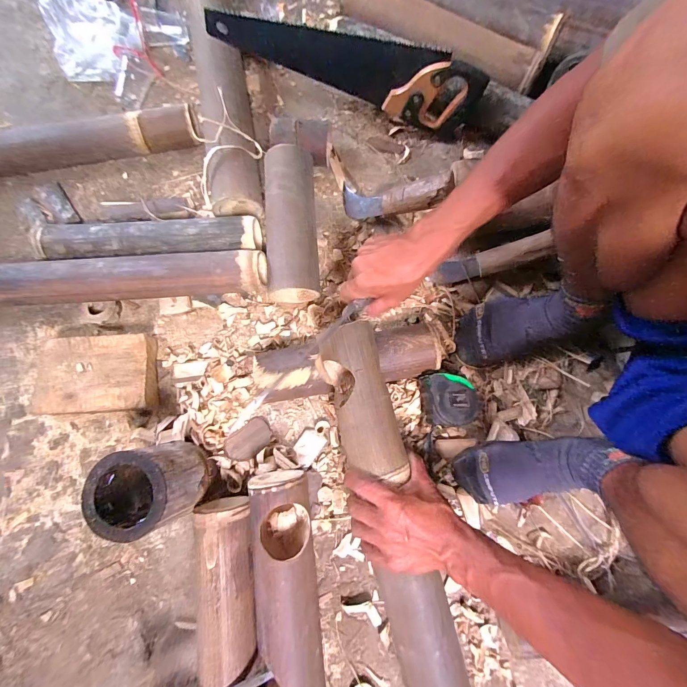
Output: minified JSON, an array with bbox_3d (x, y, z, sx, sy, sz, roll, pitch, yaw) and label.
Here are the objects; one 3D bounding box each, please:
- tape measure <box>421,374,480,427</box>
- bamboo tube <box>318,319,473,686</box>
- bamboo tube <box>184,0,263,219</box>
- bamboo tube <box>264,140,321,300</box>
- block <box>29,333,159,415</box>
[{"bbox_3d":[0.158,0.083,0.512,0.078,0.049,0.075,-5,79,-2],"label":"tape measure"},{"bbox_3d":[0.076,0.272,0.420,0.083,0.084,0.616,-13,81,-4],"label":"bamboo tube"},{"bbox_3d":[-0.249,-0.610,0.628,0.107,0.096,0.805,-9,80,-3],"label":"bamboo tube"},{"bbox_3d":[-0.083,-0.191,0.549,0.083,0.080,0.241,-3,79,-1],"label":"bamboo tube"},{"bbox_3d":[-0.367,0.046,0.515,0.163,0.048,0.112,-6,79,-2],"label":"block"}]

